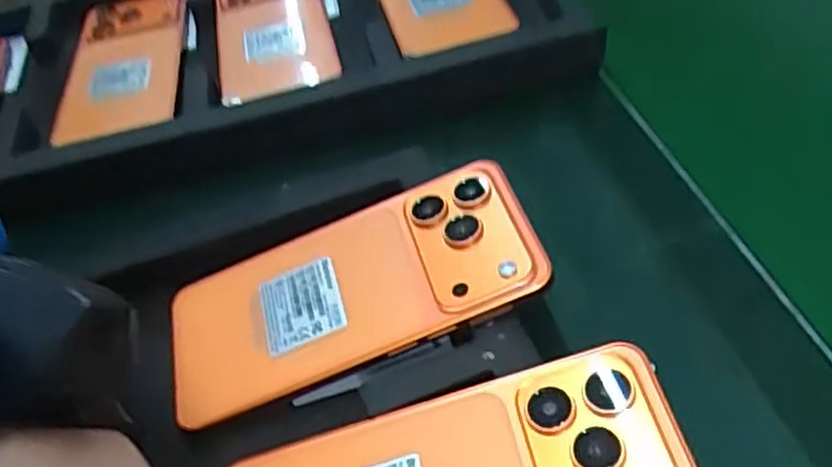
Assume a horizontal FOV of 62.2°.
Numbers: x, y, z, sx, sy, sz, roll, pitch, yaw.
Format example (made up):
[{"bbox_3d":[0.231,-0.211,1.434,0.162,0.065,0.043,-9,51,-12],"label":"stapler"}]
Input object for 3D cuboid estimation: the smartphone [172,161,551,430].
[{"bbox_3d":[-0.029,0.022,0.296,0.160,0.008,0.074,-22,51,4],"label":"smartphone"}]

